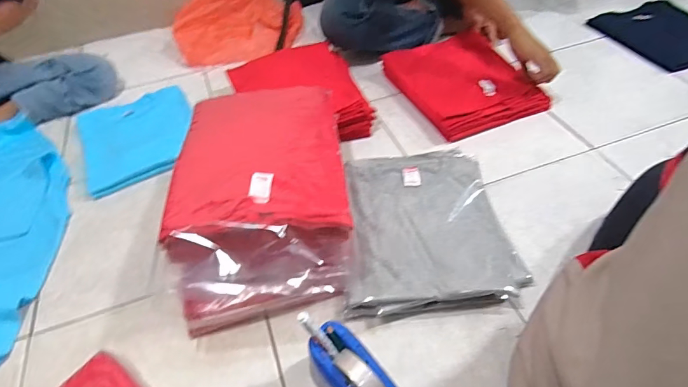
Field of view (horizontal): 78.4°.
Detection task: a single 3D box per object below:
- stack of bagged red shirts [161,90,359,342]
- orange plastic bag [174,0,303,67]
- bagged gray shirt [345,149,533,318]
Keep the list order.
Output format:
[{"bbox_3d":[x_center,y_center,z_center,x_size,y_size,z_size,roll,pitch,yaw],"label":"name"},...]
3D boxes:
[{"bbox_3d":[-0.141,0.003,0.785,0.291,0.221,0.448,-5,46,1],"label":"stack of bagged red shirts"},{"bbox_3d":[-0.352,-0.593,1.428,0.418,0.168,0.247,-14,47,-7],"label":"orange plastic bag"},{"bbox_3d":[0.154,0.056,0.812,0.312,0.072,0.344,-6,46,0],"label":"bagged gray shirt"}]

